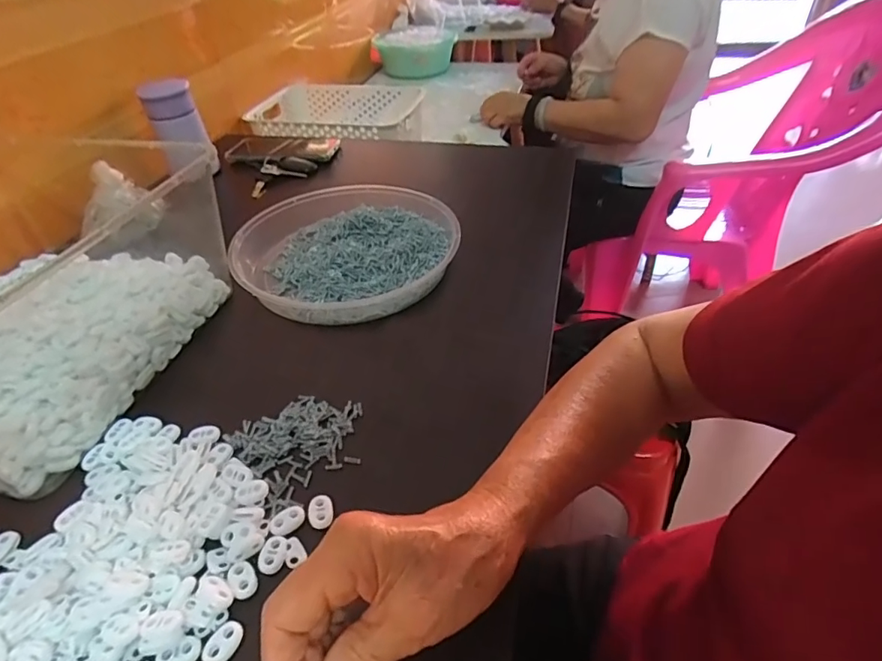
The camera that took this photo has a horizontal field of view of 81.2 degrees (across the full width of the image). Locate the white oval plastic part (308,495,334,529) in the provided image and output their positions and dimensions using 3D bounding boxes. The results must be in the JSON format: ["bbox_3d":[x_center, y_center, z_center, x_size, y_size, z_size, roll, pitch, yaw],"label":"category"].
[{"bbox_3d":[-0.078,0.117,0.335,0.015,0.005,0.022,-9,41,-8],"label":"white oval plastic part"}]

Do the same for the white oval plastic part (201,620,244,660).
[{"bbox_3d":[-0.118,0.169,0.278,0.016,0.004,0.023,20,45,24],"label":"white oval plastic part"}]

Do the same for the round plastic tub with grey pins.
[{"bbox_3d":[-0.097,-0.091,0.543,0.221,0.057,0.228,-6,41,-3],"label":"round plastic tub with grey pins"}]

